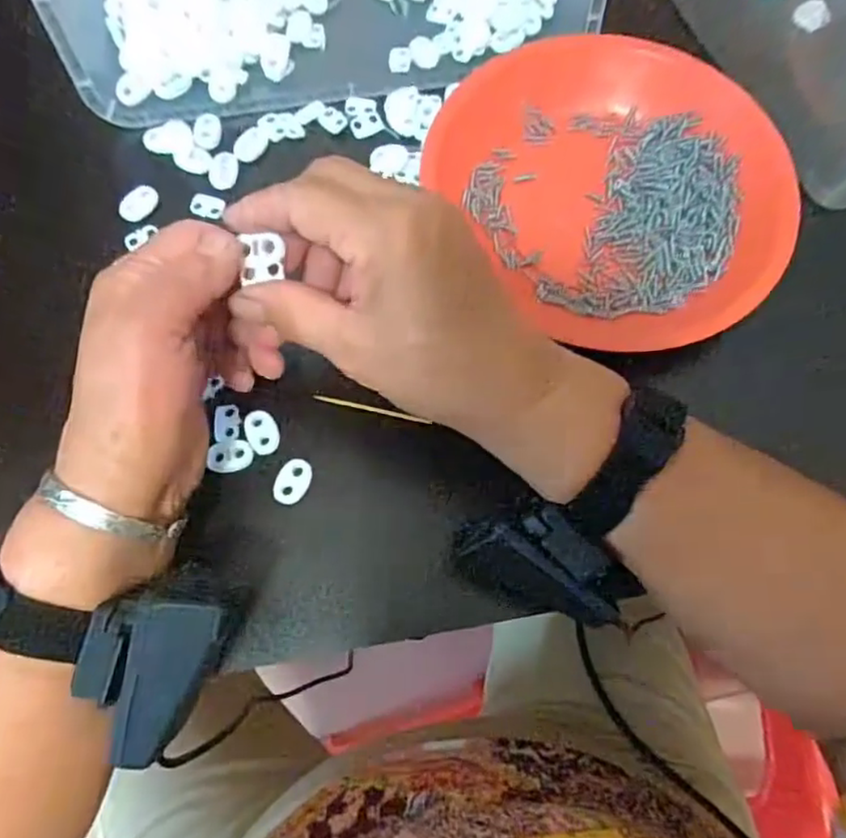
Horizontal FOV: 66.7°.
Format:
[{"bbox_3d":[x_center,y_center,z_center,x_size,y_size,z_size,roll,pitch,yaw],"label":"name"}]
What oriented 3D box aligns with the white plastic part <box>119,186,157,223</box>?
[{"bbox_3d":[-0.156,-0.118,0.353,0.023,0.009,0.011,-42,78,-13],"label":"white plastic part"}]

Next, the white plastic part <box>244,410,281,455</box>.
[{"bbox_3d":[-0.080,0.006,0.319,0.016,0.005,0.022,-13,73,-6],"label":"white plastic part"}]

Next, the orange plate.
[{"bbox_3d":[0.109,-0.132,0.353,0.170,0.029,0.191,-37,77,-12],"label":"orange plate"}]

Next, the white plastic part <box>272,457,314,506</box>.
[{"bbox_3d":[-0.063,0.030,0.311,0.015,0.005,0.023,22,73,6],"label":"white plastic part"}]

